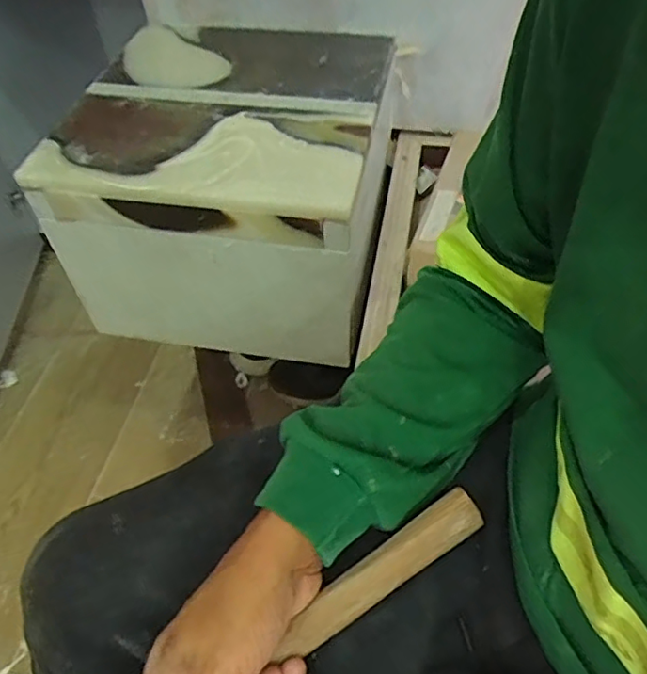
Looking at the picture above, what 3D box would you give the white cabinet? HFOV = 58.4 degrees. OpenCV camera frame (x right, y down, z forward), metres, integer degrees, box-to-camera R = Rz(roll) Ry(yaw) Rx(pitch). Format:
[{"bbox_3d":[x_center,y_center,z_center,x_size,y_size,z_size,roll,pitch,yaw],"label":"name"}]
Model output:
[{"bbox_3d":[-0.109,-0.204,0.766,0.345,0.238,0.367,7,51,8],"label":"white cabinet"}]

